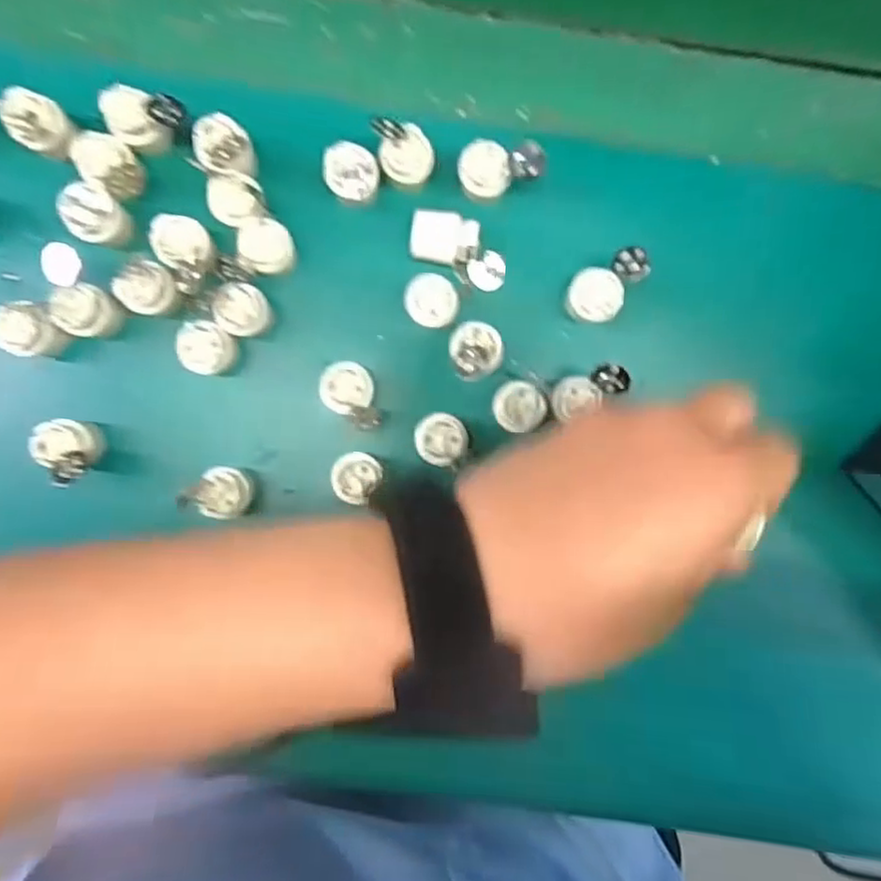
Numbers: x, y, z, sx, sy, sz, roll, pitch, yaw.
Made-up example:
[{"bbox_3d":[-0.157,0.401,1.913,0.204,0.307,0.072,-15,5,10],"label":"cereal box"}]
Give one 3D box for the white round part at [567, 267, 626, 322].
[{"bbox_3d":[0.066,-0.061,0.292,0.022,0.008,0.022,1,90,-2],"label":"white round part"}]

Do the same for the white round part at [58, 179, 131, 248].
[{"bbox_3d":[-0.140,-0.091,0.280,0.017,0.029,0.022,39,88,-1],"label":"white round part"}]

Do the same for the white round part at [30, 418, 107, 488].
[{"bbox_3d":[-0.150,0.003,0.279,0.025,0.022,0.022,37,88,-1],"label":"white round part"}]

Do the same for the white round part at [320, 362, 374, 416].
[{"bbox_3d":[-0.039,-0.022,0.288,0.021,0.005,0.021,2,89,-2],"label":"white round part"}]

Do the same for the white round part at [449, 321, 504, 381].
[{"bbox_3d":[0.015,-0.037,0.284,0.022,0.013,0.024,0,90,-2],"label":"white round part"}]

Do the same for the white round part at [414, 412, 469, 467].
[{"bbox_3d":[0.001,0.000,0.286,0.021,0.007,0.021,3,89,-2],"label":"white round part"}]

